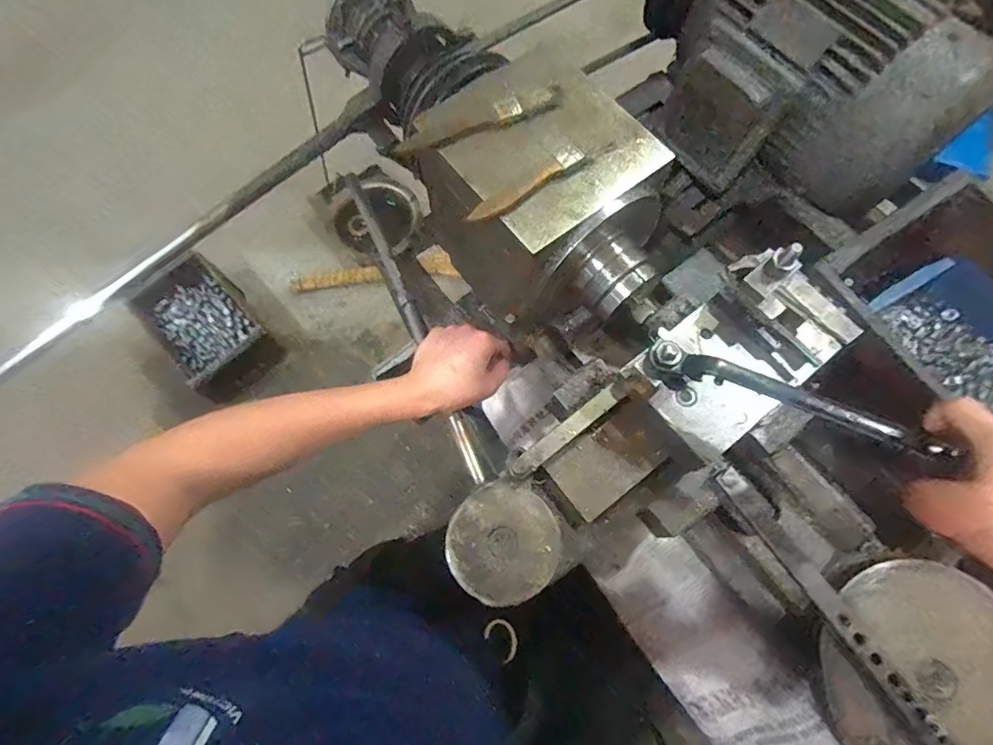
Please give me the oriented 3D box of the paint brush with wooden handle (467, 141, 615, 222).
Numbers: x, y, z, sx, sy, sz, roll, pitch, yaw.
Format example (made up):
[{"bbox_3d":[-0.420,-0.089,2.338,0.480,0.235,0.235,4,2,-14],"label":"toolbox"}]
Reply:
[{"bbox_3d":[0.036,-0.159,0.392,0.135,0.006,0.021,-33,74,-10],"label":"paint brush with wooden handle"}]

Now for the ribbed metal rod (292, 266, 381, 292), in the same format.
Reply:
[{"bbox_3d":[-0.492,-0.284,1.468,0.265,0.040,0.048,-10,71,-3],"label":"ribbed metal rod"}]

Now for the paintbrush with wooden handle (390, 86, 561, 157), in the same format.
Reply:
[{"bbox_3d":[-0.016,-0.215,0.409,0.143,0.010,0.028,-21,72,-6],"label":"paintbrush with wooden handle"}]

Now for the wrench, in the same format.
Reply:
[{"bbox_3d":[0.223,0.023,0.368,0.212,0.030,0.027,22,73,18],"label":"wrench"}]

